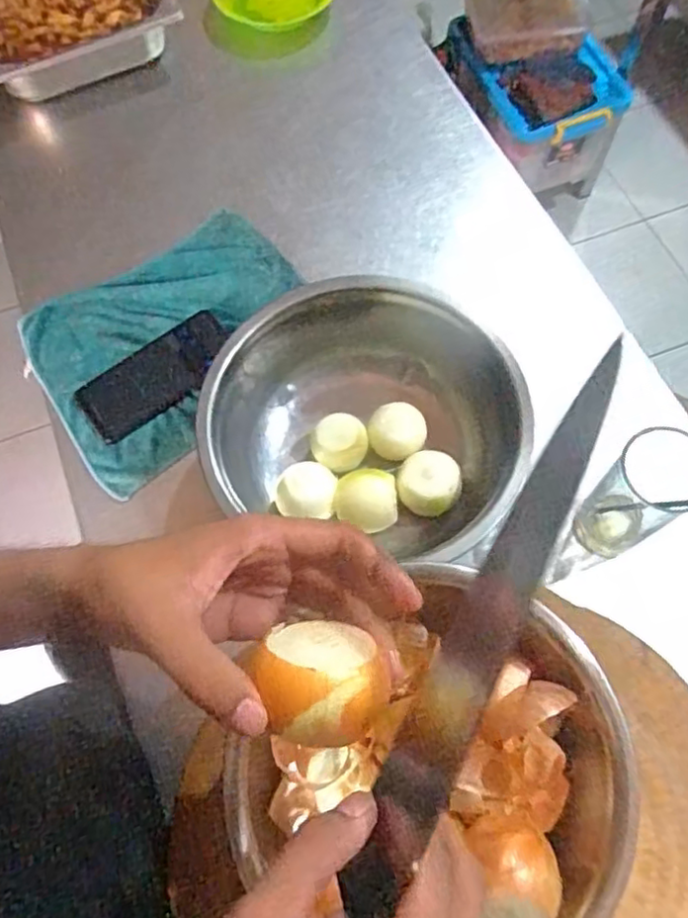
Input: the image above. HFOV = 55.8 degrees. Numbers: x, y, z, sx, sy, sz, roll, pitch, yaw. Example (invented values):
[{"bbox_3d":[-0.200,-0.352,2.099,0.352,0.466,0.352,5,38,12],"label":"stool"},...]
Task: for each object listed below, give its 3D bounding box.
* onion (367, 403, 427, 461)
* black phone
[{"bbox_3d":[0.052,-0.023,0.635,0.054,0.048,0.052,-1,67,2],"label":"onion"},{"bbox_3d":[-0.196,-0.088,0.685,0.167,0.011,0.077,-34,70,-12],"label":"black phone"}]

